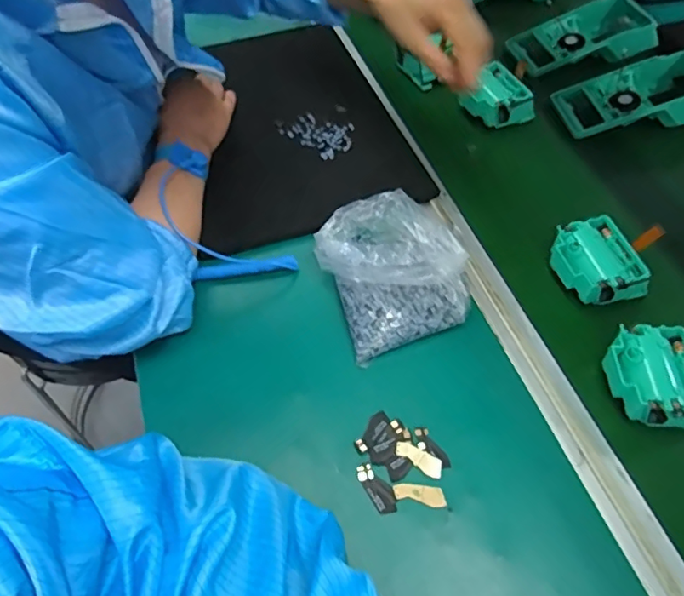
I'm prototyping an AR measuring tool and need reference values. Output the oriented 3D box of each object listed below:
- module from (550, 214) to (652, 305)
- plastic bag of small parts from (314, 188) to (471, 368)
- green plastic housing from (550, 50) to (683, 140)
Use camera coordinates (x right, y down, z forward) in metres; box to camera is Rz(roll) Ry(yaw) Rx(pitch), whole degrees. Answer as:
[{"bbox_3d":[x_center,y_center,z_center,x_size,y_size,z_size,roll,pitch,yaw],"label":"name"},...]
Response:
[{"bbox_3d":[0.231,-0.029,0.504,0.069,0.044,0.079,-14,57,-12],"label":"module"},{"bbox_3d":[0.047,-0.030,0.481,0.118,0.056,0.137,-16,57,-14],"label":"plastic bag of small parts"},{"bbox_3d":[0.353,-0.240,0.648,0.189,0.044,0.094,-7,53,-5],"label":"green plastic housing"}]

